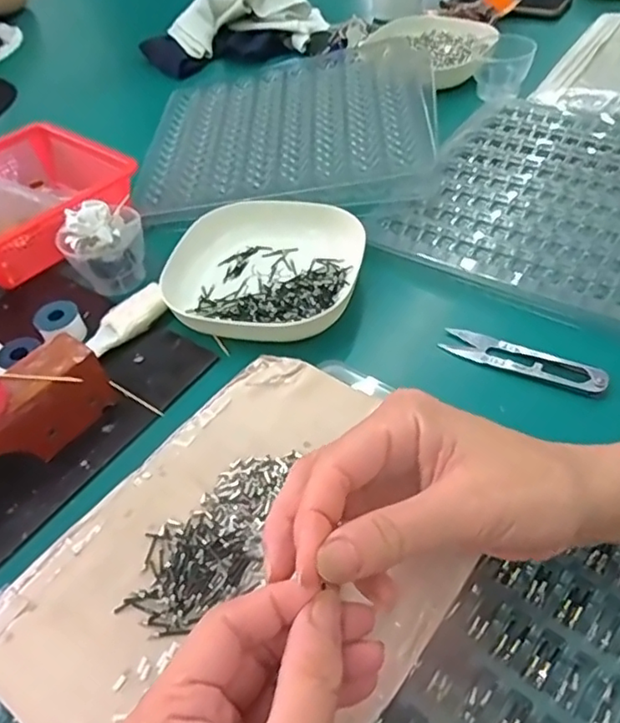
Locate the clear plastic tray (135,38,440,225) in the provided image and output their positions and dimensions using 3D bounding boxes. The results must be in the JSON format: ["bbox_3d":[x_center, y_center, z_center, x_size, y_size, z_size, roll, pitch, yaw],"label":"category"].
[{"bbox_3d":[-0.024,-0.230,0.589,0.268,0.032,0.280,-3,47,4],"label":"clear plastic tray"}]

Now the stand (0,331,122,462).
[{"bbox_3d":[-0.179,0.044,0.355,0.035,0.050,0.132,26,55,27],"label":"stand"}]

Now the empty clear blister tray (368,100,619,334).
[{"bbox_3d":[0.219,-0.138,0.496,0.251,0.016,0.283,26,56,26],"label":"empty clear blister tray"}]

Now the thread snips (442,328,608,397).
[{"bbox_3d":[0.136,-0.003,0.389,0.103,0.010,0.023,22,53,25],"label":"thread snips"}]

